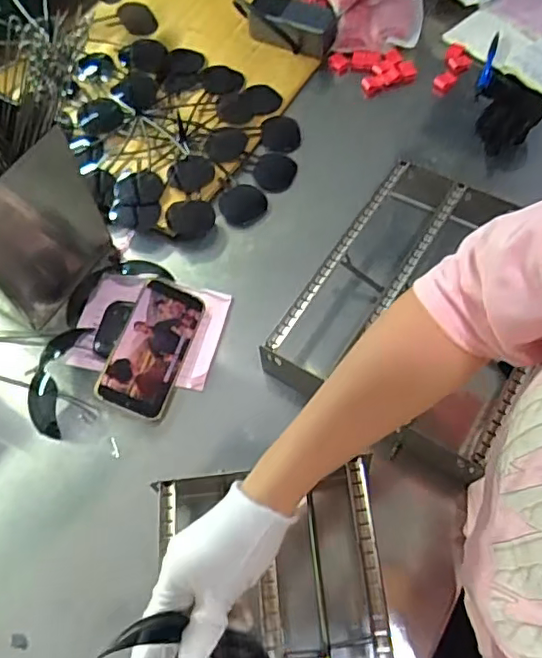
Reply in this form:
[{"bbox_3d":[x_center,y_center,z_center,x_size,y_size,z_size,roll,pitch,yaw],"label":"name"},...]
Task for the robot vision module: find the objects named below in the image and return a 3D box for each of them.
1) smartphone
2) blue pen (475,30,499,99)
[{"bbox_3d":[-0.132,0.020,0.649,0.076,0.017,0.158,27,63,-15],"label":"smartphone"},{"bbox_3d":[0.320,-0.387,0.847,0.016,0.015,0.134,17,63,12],"label":"blue pen"}]

